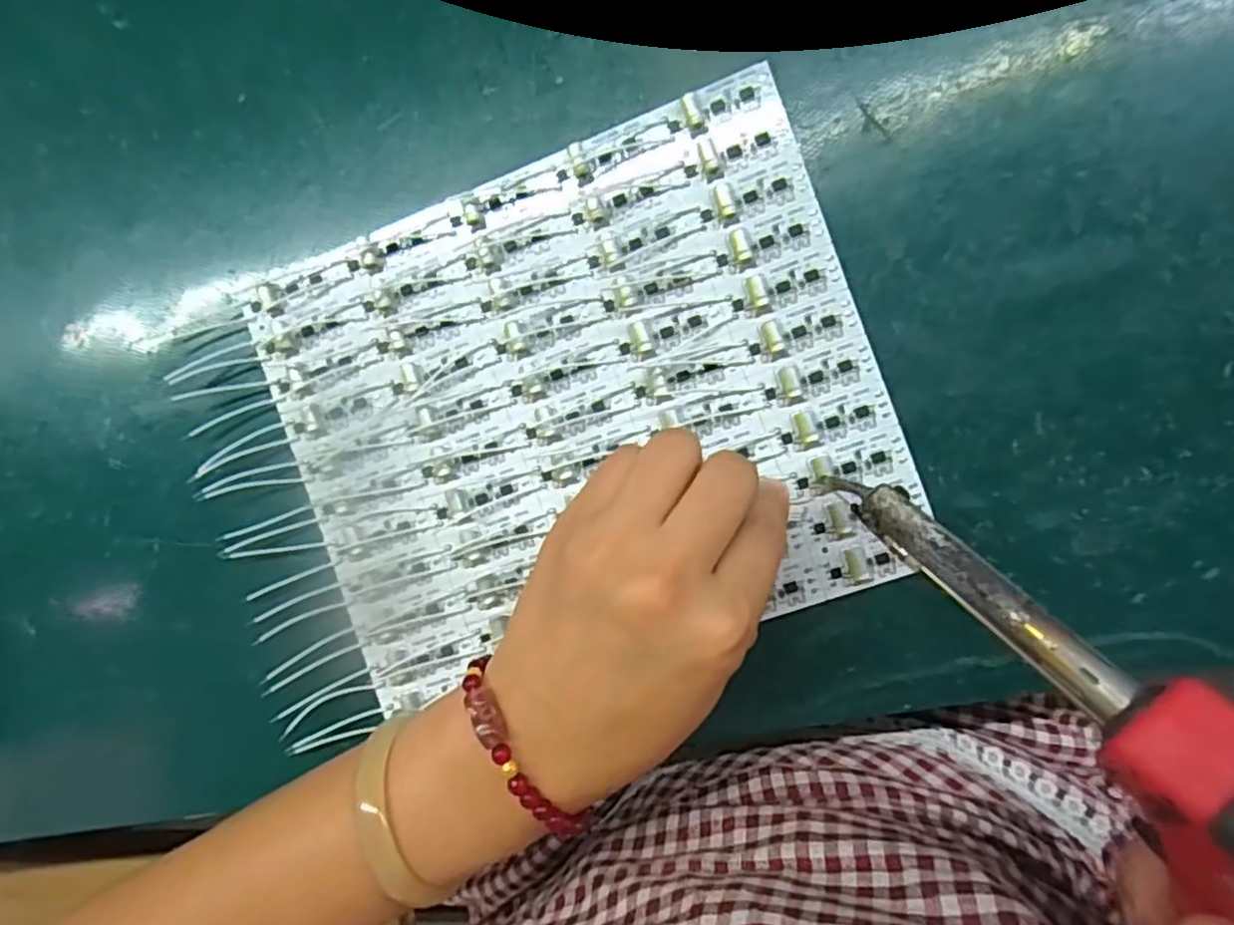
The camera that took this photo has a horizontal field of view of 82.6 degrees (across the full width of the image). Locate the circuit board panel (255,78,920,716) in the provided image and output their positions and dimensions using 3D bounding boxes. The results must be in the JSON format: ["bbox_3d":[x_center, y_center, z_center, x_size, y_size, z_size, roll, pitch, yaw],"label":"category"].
[{"bbox_3d":[-0.018,-0.020,0.278,0.227,0.006,0.190,-19,90,8],"label":"circuit board panel"}]

